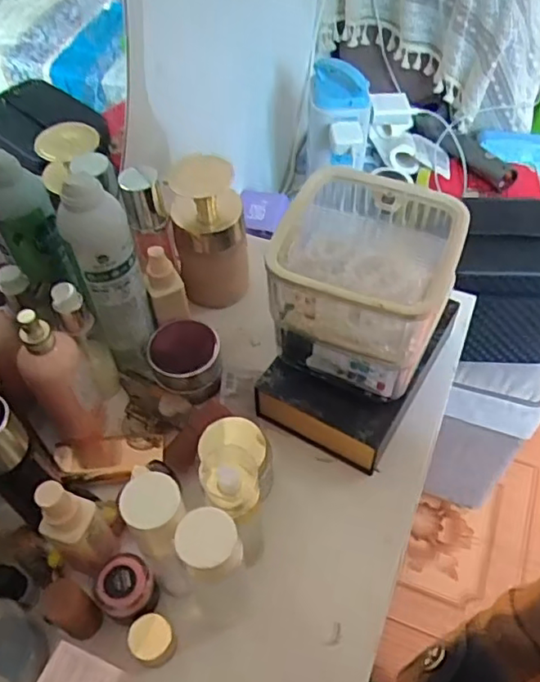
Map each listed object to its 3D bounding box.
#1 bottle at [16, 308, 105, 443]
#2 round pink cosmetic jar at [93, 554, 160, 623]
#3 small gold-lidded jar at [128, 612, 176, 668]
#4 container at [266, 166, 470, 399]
[{"bbox_3d":[-0.191,0.034,0.554,0.057,0.163,0.049,-30,58,-19],"label":"bottle"},{"bbox_3d":[-0.117,0.205,0.496,0.046,0.034,0.046,-1,53,1],"label":"round pink cosmetic jar"},{"bbox_3d":[-0.094,0.240,0.484,0.035,0.021,0.033,30,59,22],"label":"small gold-lidded jar"},{"bbox_3d":[0.080,-0.046,0.534,0.136,0.142,0.138,18,56,14],"label":"container"}]

